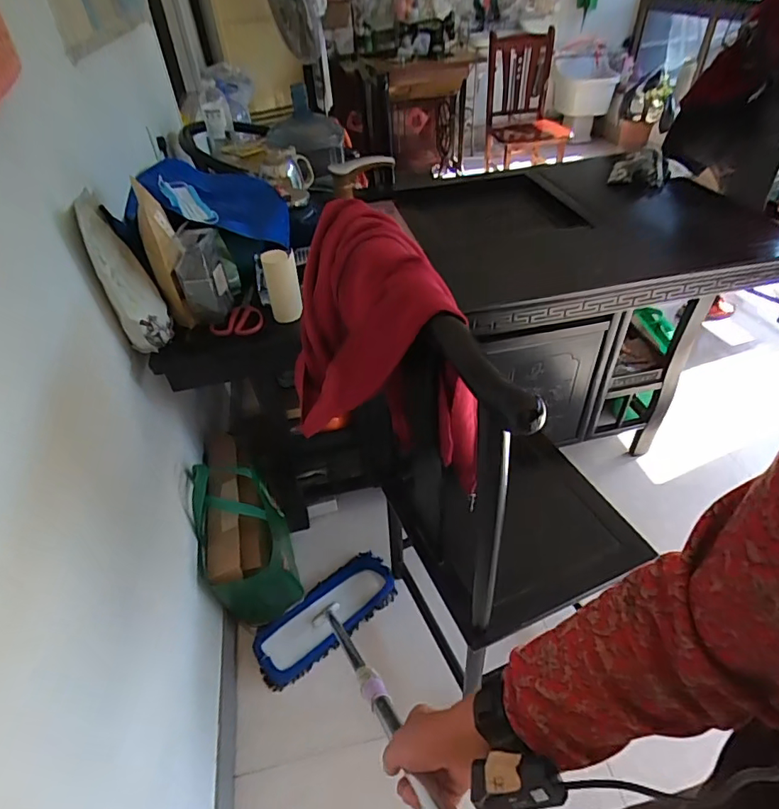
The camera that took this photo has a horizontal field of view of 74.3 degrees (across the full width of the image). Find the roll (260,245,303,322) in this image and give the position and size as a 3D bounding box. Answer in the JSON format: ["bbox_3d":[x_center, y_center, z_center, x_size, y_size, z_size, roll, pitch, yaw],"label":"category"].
[{"bbox_3d":[-0.207,-0.230,1.010,0.067,0.141,0.068,-13,44,-10],"label":"roll"}]

